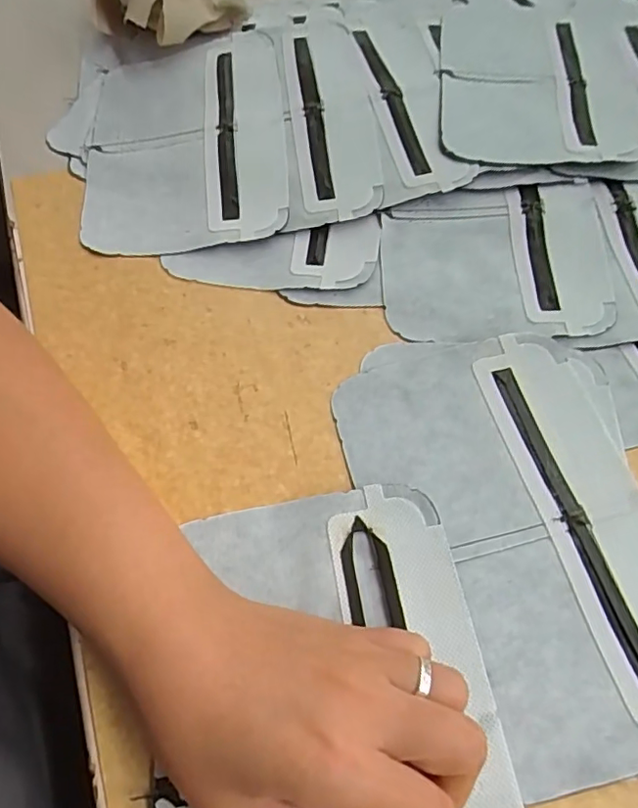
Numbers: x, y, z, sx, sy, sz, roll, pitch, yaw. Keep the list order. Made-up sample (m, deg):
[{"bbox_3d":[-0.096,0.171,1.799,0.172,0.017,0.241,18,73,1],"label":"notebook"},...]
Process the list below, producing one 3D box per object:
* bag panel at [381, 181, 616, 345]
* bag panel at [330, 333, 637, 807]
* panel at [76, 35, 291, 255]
[{"bbox_3d":[0.104,-0.083,0.322,0.132,0.012,0.101,-3,61,-1],"label":"bag panel"},{"bbox_3d":[0.091,0.055,0.254,0.121,0.007,0.195,-16,63,-7],"label":"bag panel"},{"bbox_3d":[-0.092,-0.185,0.376,0.131,0.028,0.192,-6,61,-3],"label":"panel"}]

